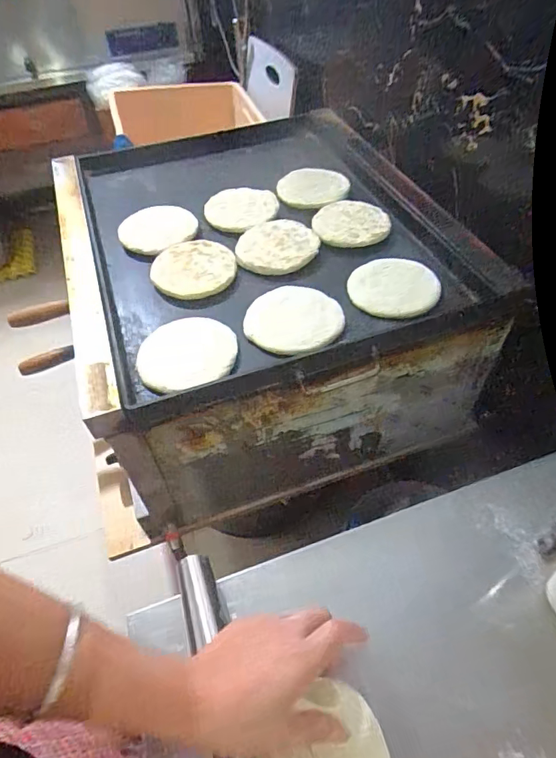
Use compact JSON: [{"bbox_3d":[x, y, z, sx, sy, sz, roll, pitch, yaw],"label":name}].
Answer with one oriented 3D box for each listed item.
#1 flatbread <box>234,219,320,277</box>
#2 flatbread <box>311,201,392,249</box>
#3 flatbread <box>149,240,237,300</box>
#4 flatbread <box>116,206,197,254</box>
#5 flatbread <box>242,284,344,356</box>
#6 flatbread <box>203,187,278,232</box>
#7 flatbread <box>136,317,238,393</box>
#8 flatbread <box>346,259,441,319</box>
[{"bbox_3d":[-0.001,-0.211,0.746,0.126,0.013,0.126,-1,50,2],"label":"flatbread"},{"bbox_3d":[0.121,-0.259,0.778,0.124,0.015,0.123,-2,50,1],"label":"flatbread"},{"bbox_3d":[-0.128,-0.168,0.718,0.123,0.016,0.123,-11,50,-6],"label":"flatbread"},{"bbox_3d":[-0.203,-0.250,0.786,0.128,0.020,0.115,28,57,24],"label":"flatbread"},{"bbox_3d":[0.021,-0.082,0.644,0.129,0.011,0.124,-1,50,2],"label":"flatbread"},{"bbox_3d":[-0.066,-0.296,0.825,0.127,0.018,0.127,-1,50,2],"label":"flatbread"},{"bbox_3d":[-0.117,-0.035,0.607,0.122,0.012,0.125,-1,50,2],"label":"flatbread"},{"bbox_3d":[0.167,-0.135,0.684,0.125,0.016,0.119,-1,50,2],"label":"flatbread"}]

